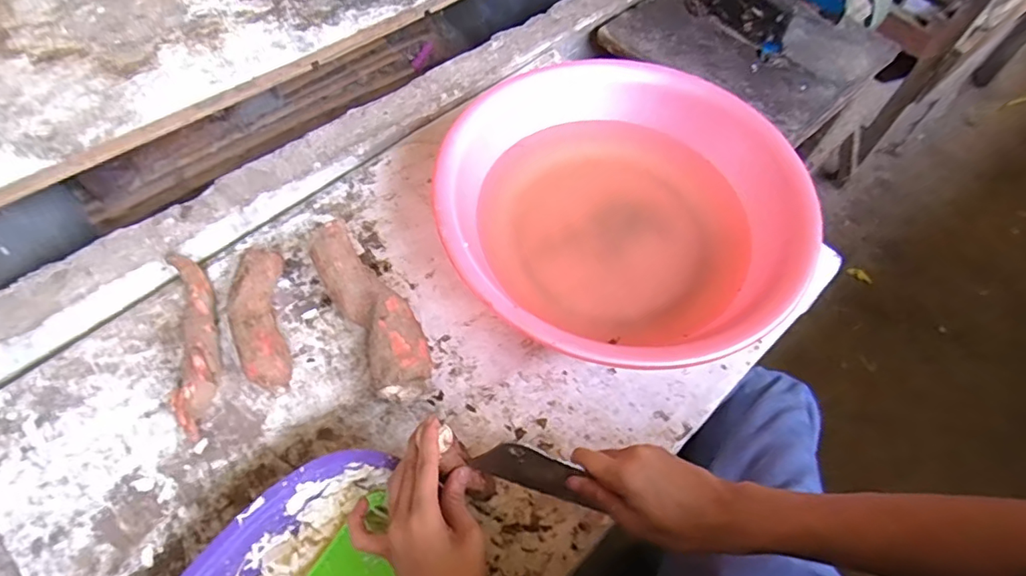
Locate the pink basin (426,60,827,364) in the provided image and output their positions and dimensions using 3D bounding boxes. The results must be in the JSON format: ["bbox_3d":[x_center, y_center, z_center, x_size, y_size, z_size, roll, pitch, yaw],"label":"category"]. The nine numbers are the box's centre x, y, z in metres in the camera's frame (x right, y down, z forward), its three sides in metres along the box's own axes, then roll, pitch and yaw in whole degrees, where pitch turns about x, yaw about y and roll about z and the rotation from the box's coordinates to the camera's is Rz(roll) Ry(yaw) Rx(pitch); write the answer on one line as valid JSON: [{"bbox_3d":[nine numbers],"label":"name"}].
[{"bbox_3d":[0.116,-0.097,0.631,0.392,0.118,0.378,0,59,-1],"label":"pink basin"}]

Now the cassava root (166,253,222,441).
[{"bbox_3d":[-0.352,0.051,0.585,0.041,0.035,0.225,-16,61,-10],"label":"cassava root"}]

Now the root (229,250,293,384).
[{"bbox_3d":[-0.281,0.034,0.596,0.054,0.045,0.169,-13,62,-9],"label":"root"}]

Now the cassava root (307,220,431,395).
[{"bbox_3d":[-0.154,0.025,0.588,0.069,0.069,0.212,-27,64,-16],"label":"cassava root"}]

